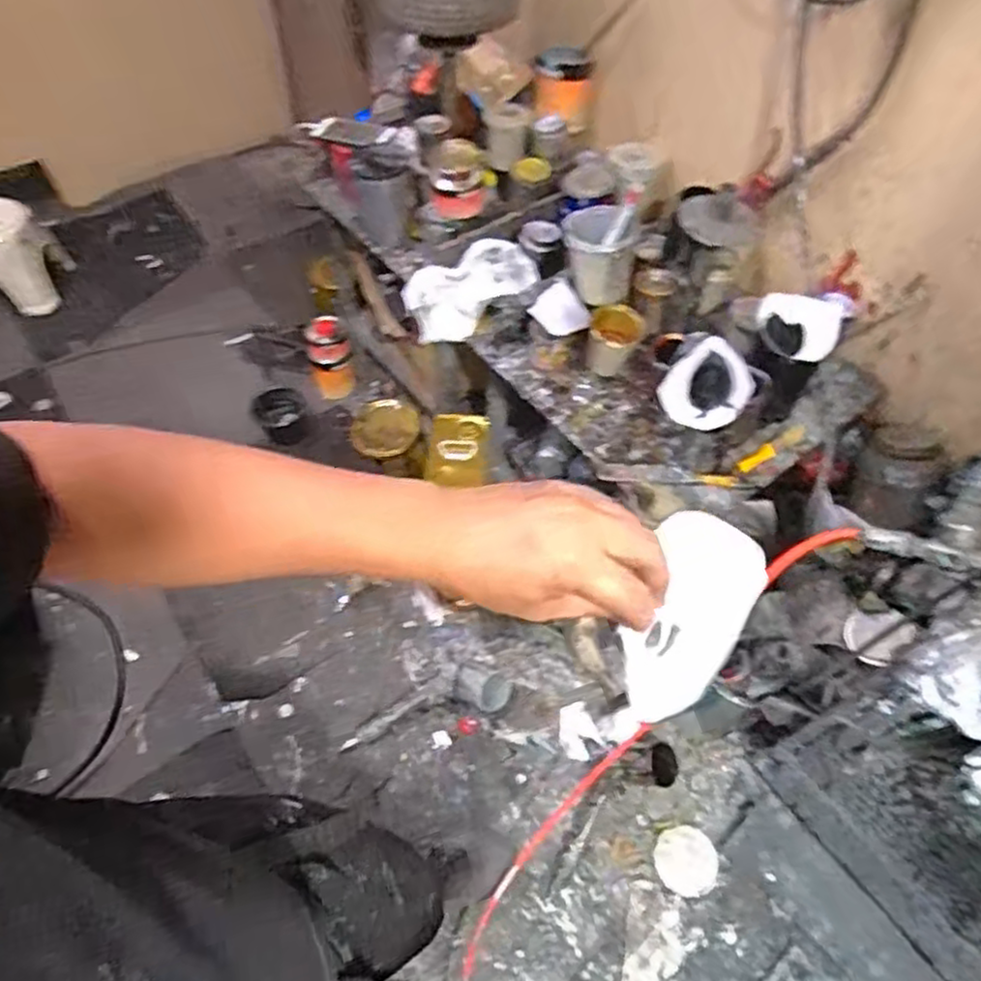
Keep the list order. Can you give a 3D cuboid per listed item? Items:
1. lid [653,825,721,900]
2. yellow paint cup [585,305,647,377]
[{"bbox_3d":[0.359,0.679,1.284,0.110,0.010,0.111,-11,56,-11],"label":"lid"},{"bbox_3d":[0.211,-0.255,1.200,0.087,0.095,0.077,18,56,9],"label":"yellow paint cup"}]

